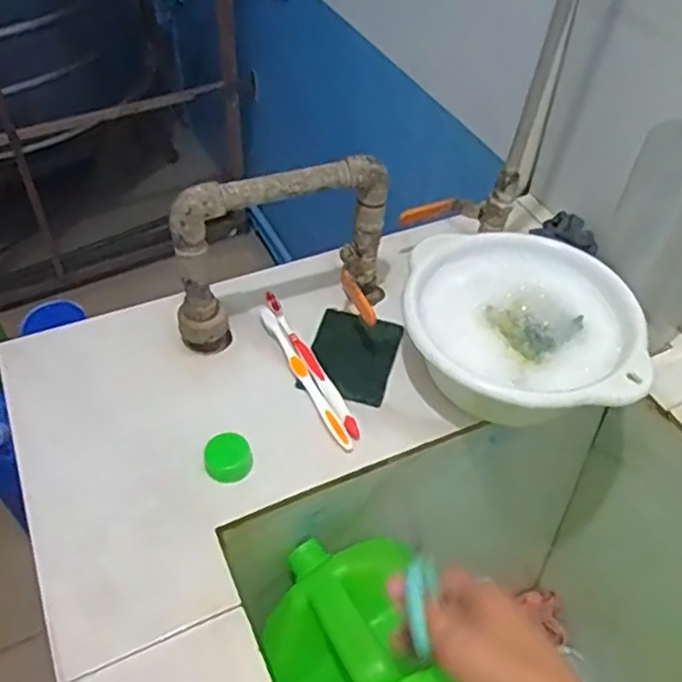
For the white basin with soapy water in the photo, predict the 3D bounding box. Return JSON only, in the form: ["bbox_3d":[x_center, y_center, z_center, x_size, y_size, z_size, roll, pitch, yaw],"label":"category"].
[{"bbox_3d":[0.156,-0.003,0.623,0.195,0.080,0.191,1,48,-1],"label":"white basin with soapy water"}]

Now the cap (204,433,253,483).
[{"bbox_3d":[-0.094,0.096,0.572,0.038,0.024,0.036,1,48,-1],"label":"cap"}]

